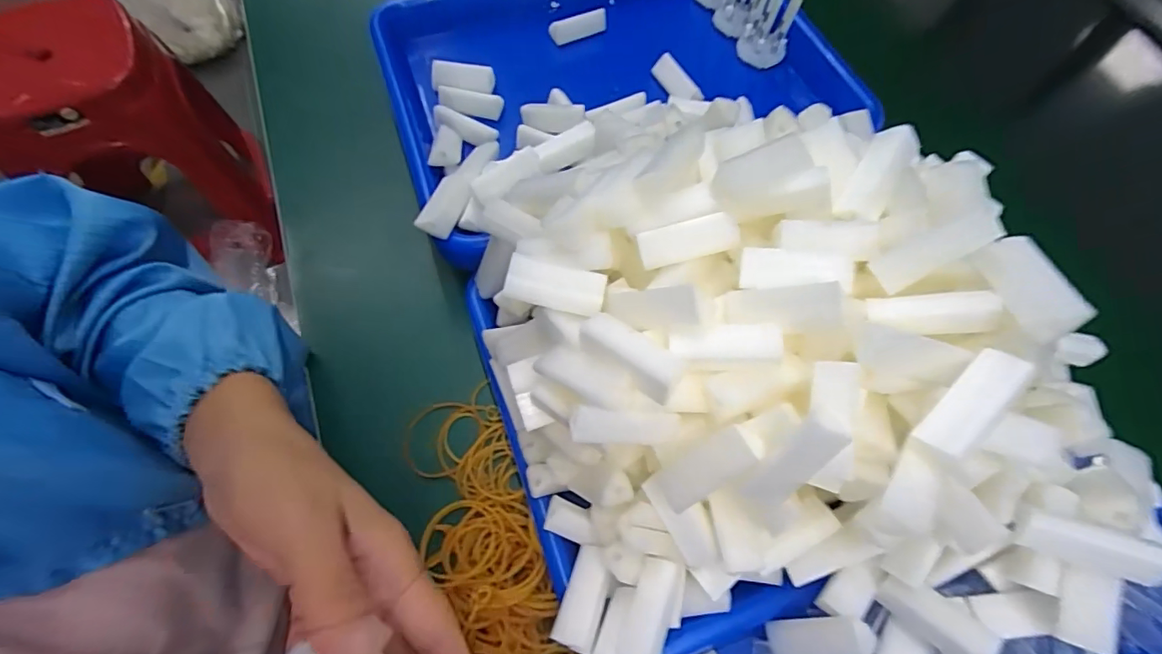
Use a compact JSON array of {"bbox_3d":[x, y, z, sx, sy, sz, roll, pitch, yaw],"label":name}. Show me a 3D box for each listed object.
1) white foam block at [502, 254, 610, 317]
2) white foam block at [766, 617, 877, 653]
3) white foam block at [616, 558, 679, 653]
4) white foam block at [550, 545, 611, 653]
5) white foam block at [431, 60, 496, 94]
[{"bbox_3d":[-0.012,-0.019,0.233,0.044,0.010,0.020,12,65,3],"label":"white foam block"},{"bbox_3d":[0.111,0.146,0.240,0.011,0.048,0.018,11,58,-40],"label":"white foam block"},{"bbox_3d":[0.032,0.135,0.244,0.018,0.020,0.046,18,66,6],"label":"white foam block"},{"bbox_3d":[0.002,0.136,0.256,0.019,0.017,0.045,5,54,17],"label":"white foam block"},{"bbox_3d":[-0.090,-0.192,0.390,0.048,0.019,0.008,7,65,0],"label":"white foam block"}]

